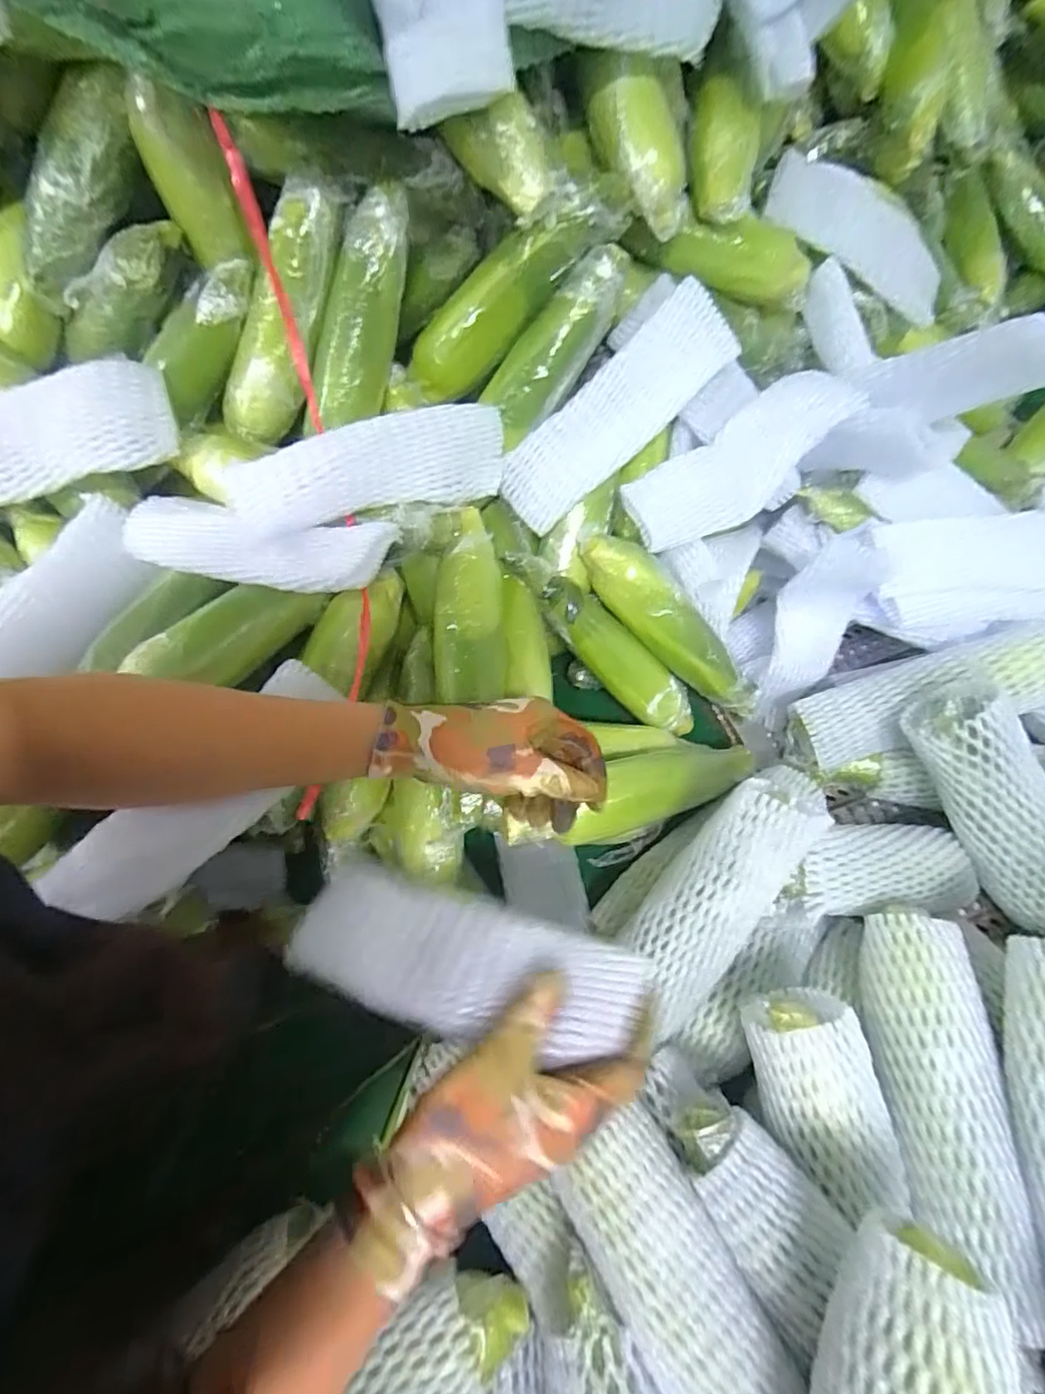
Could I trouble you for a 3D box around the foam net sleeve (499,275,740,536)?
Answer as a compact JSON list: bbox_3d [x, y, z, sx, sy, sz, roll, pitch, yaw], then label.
[{"bbox_3d":[0.074,-0.231,0.483,0.215,0.016,0.069,-41,102,10],"label":"foam net sleeve"}]

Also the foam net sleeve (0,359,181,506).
[{"bbox_3d":[-0.351,-0.185,0.417,0.190,0.012,0.073,-19,105,-10],"label":"foam net sleeve"}]

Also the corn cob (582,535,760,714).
[{"bbox_3d":[0.138,-0.058,0.525,0.222,0.045,0.044,42,68,-18],"label":"corn cob"}]

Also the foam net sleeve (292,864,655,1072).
[{"bbox_3d":[-0.037,0.152,0.347,0.213,0.016,0.083,6,37,21],"label":"foam net sleeve"}]

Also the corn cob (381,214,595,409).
[{"bbox_3d":[-0.031,-0.304,0.472,0.199,0.046,0.041,-31,63,25],"label":"corn cob"}]

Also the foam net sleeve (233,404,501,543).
[{"bbox_3d":[-0.106,-0.165,0.433,0.200,0.066,0.045,-27,68,-12],"label":"foam net sleeve"}]

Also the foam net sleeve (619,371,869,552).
[{"bbox_3d":[0.181,-0.196,0.490,0.193,0.030,0.073,-36,69,3],"label":"foam net sleeve"}]

